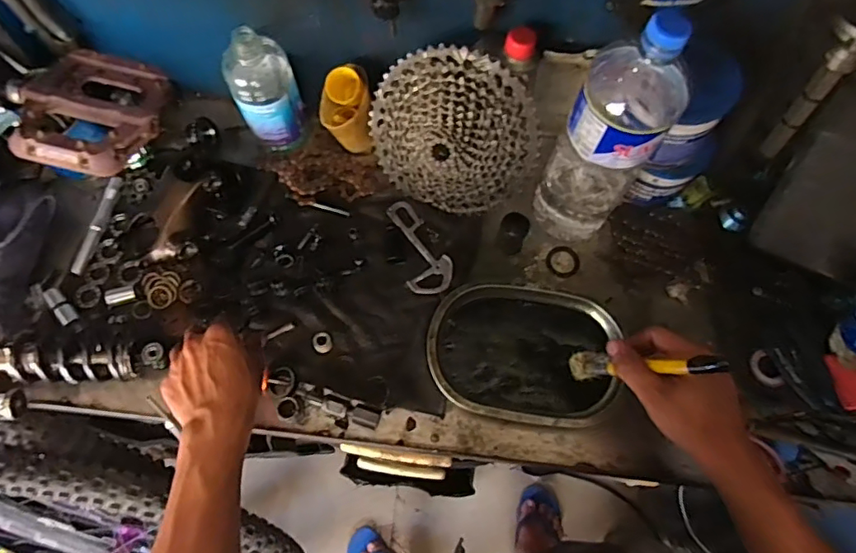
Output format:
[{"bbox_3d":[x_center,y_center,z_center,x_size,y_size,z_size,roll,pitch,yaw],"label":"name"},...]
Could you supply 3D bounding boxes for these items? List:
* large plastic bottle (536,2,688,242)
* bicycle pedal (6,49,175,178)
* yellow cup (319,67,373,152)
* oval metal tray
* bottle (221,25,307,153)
[{"bbox_3d":[0.180,-0.140,0.549,0.093,0.306,0.101,36,74,12],"label":"large plastic bottle"},{"bbox_3d":[-0.267,-0.131,0.425,0.112,0.029,0.108,10,70,4],"label":"bicycle pedal"},{"bbox_3d":[-0.098,-0.198,0.666,0.061,0.097,0.071,-6,70,-2],"label":"yellow cup"},{"bbox_3d":[0.105,0.087,0.617,0.206,0.033,0.147,7,70,3],"label":"oval metal tray"},{"bbox_3d":[-0.192,-0.221,0.645,0.070,0.152,0.071,5,70,2],"label":"bottle"}]

